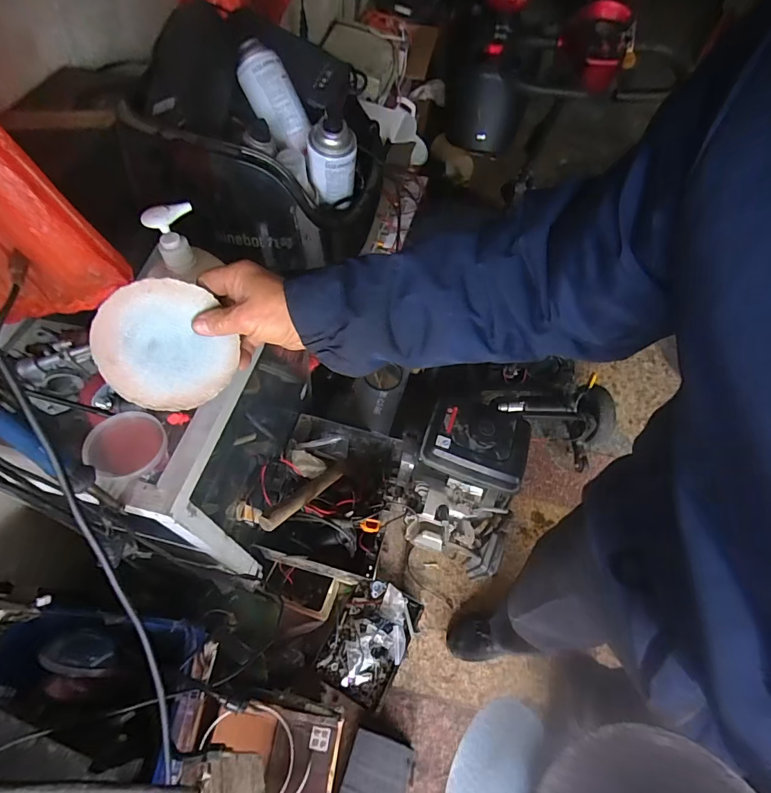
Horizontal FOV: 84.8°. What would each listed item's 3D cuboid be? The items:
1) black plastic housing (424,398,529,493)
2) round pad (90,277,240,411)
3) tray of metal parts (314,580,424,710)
[{"bbox_3d":[0.222,0.102,1.010,0.243,0.086,0.183,18,60,6],"label":"black plastic housing"},{"bbox_3d":[-0.197,-0.044,0.376,0.106,0.111,0.009,-29,22,-16],"label":"round pad"},{"bbox_3d":[-0.037,0.601,1.060,0.179,0.056,0.256,27,61,11],"label":"tray of metal parts"}]

